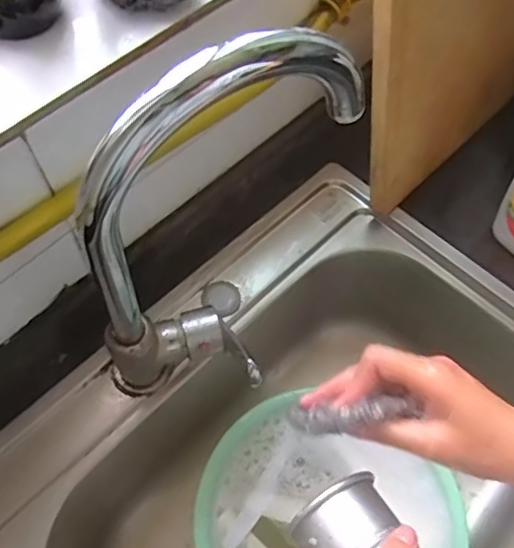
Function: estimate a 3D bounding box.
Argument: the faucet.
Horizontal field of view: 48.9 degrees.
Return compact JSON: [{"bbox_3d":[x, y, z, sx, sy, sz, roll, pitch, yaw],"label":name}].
[{"bbox_3d":[-0.037,-0.016,0.424,0.195,0.317,0.083,-40,69,-20],"label":"faucet"}]

